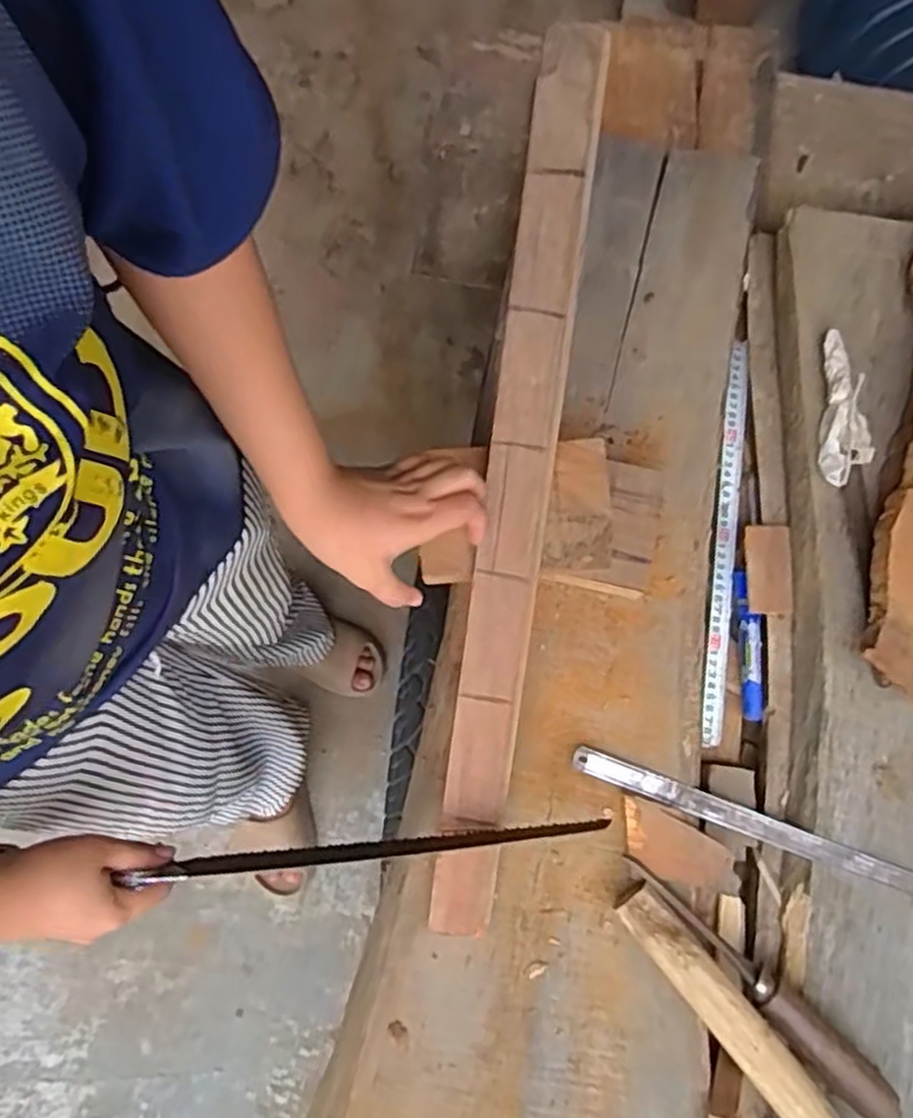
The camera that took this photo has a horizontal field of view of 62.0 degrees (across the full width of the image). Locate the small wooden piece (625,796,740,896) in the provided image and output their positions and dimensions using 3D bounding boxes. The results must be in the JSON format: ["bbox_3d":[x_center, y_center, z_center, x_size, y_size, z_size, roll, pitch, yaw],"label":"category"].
[{"bbox_3d":[0.182,0.241,0.622,0.107,0.011,0.046,27,78,6],"label":"small wooden piece"}]

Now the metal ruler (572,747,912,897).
[{"bbox_3d":[0.241,0.220,0.635,0.298,0.006,0.023,20,69,3],"label":"metal ruler"}]

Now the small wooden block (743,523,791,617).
[{"bbox_3d":[0.278,0.009,0.680,0.037,0.019,0.079,1,81,21],"label":"small wooden block"}]

